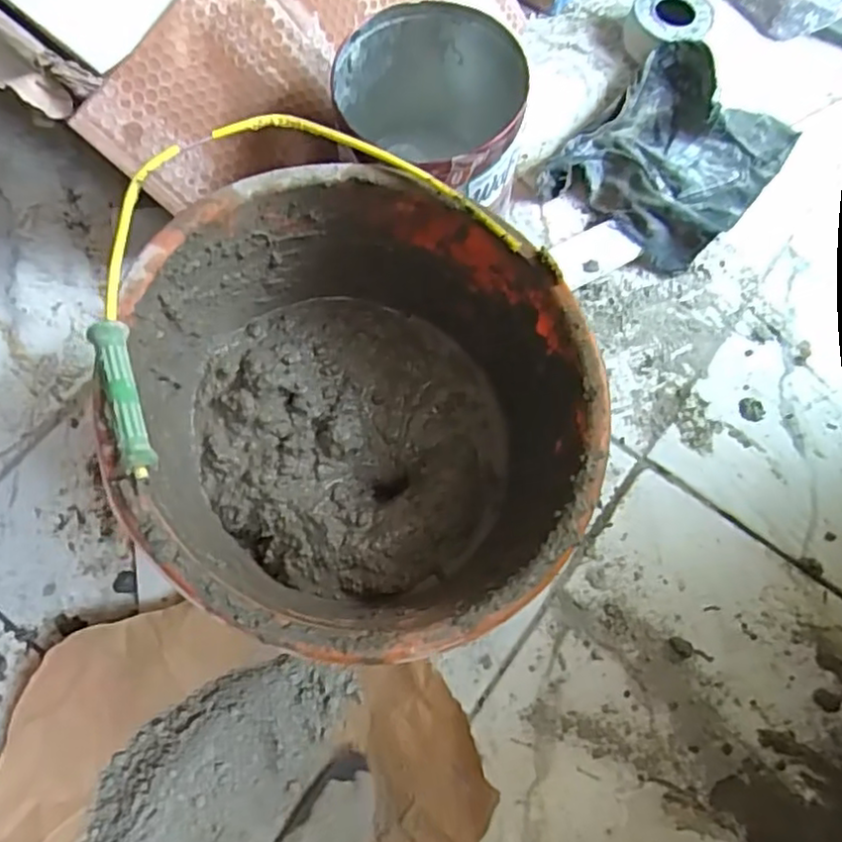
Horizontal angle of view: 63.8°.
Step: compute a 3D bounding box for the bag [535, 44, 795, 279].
[{"bbox_3d":[0.242,-0.252,0.657,0.167,0.045,0.219,41,73,11],"label":"bag"}]

